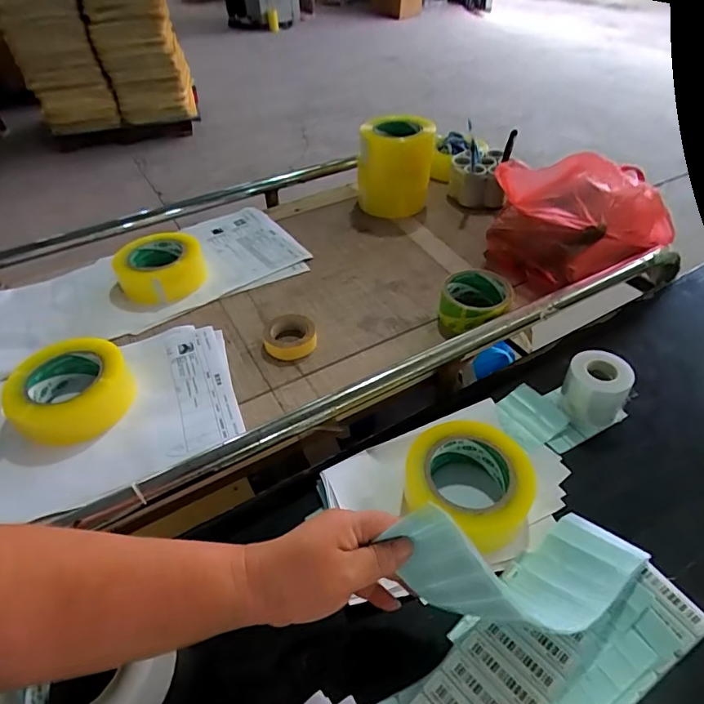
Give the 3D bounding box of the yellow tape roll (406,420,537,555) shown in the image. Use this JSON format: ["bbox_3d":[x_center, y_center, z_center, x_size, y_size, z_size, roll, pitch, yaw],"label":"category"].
[{"bbox_3d":[0.121,0.135,0.489,0.121,0.066,0.115,-2,44,2],"label":"yellow tape roll"}]

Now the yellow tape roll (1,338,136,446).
[{"bbox_3d":[-0.327,0.047,0.552,0.126,0.057,0.115,-2,44,2],"label":"yellow tape roll"}]

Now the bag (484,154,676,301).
[{"bbox_3d":[0.338,-0.204,0.708,0.203,0.179,0.179,-24,47,-19],"label":"bag"}]

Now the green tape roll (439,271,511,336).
[{"bbox_3d":[0.170,-0.063,0.661,0.094,0.049,0.106,15,47,18],"label":"green tape roll"}]

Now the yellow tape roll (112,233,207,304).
[{"bbox_3d":[-0.305,-0.136,0.746,0.123,0.068,0.117,-2,44,2],"label":"yellow tape roll"}]

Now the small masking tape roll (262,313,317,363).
[{"bbox_3d":[-0.084,-0.019,0.642,0.069,0.023,0.071,-2,44,2],"label":"small masking tape roll"}]

